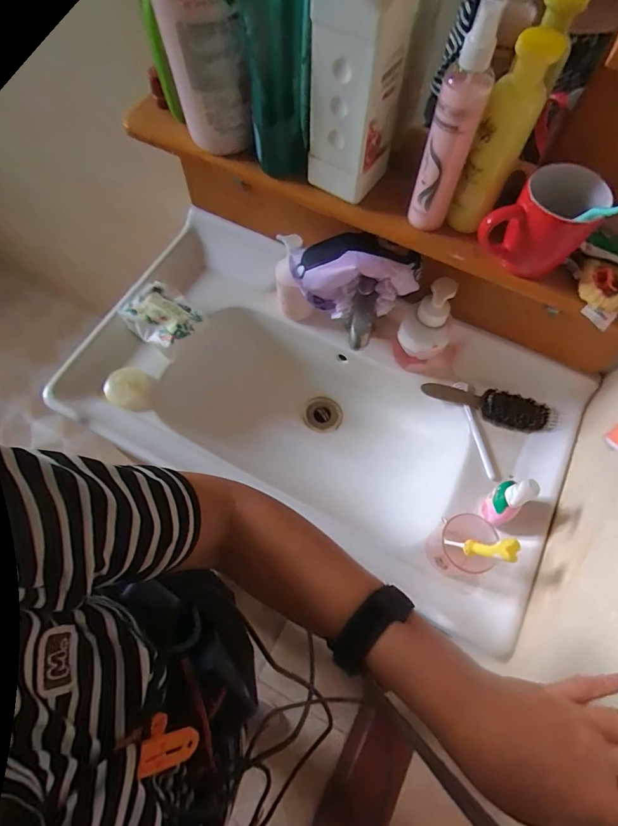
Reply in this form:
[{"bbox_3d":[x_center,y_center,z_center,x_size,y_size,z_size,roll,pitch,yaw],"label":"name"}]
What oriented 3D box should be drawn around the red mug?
[{"bbox_3d":[0.247,-0.207,0.466,0.104,0.098,0.071,24,69,9],"label":"red mug"}]

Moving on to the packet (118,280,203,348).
[{"bbox_3d":[-0.262,-0.173,0.744,0.105,0.034,0.124,-42,74,-16],"label":"packet"}]

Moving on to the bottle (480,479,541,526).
[{"bbox_3d":[0.282,0.125,0.604,0.046,0.101,0.047,0,67,-1],"label":"bottle"}]

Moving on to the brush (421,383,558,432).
[{"bbox_3d":[0.313,-0.016,0.740,0.220,0.029,0.057,17,68,6],"label":"brush"}]

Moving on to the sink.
[{"bbox_3d":[0.015,-0.015,0.777,0.815,0.206,0.451,26,69,9],"label":"sink"}]

